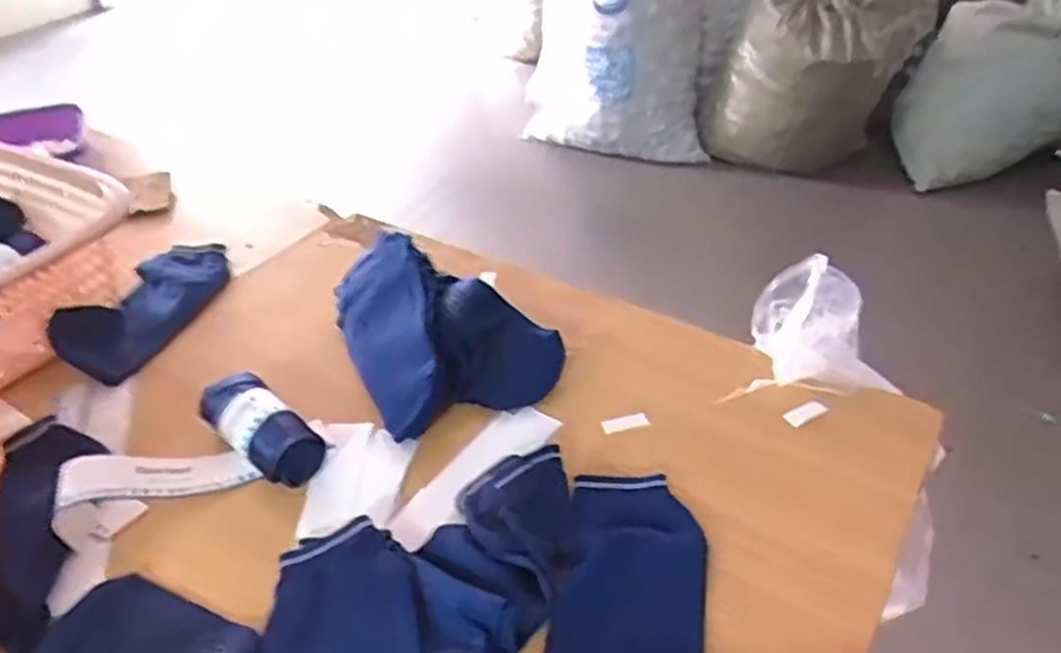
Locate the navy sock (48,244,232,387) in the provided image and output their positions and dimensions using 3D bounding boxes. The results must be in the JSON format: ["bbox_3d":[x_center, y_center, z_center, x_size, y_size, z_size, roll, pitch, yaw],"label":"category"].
[{"bbox_3d":[-0.342,-0.026,0.695,0.084,0.042,0.196,11,40,14],"label":"navy sock"}]

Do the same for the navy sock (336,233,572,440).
[{"bbox_3d":[-0.079,-0.010,0.645,0.145,0.060,0.205,-19,42,-22],"label":"navy sock"}]

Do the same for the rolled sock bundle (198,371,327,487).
[{"bbox_3d":[-0.189,0.072,0.555,0.108,0.041,0.046,30,48,32],"label":"rolled sock bundle"}]

